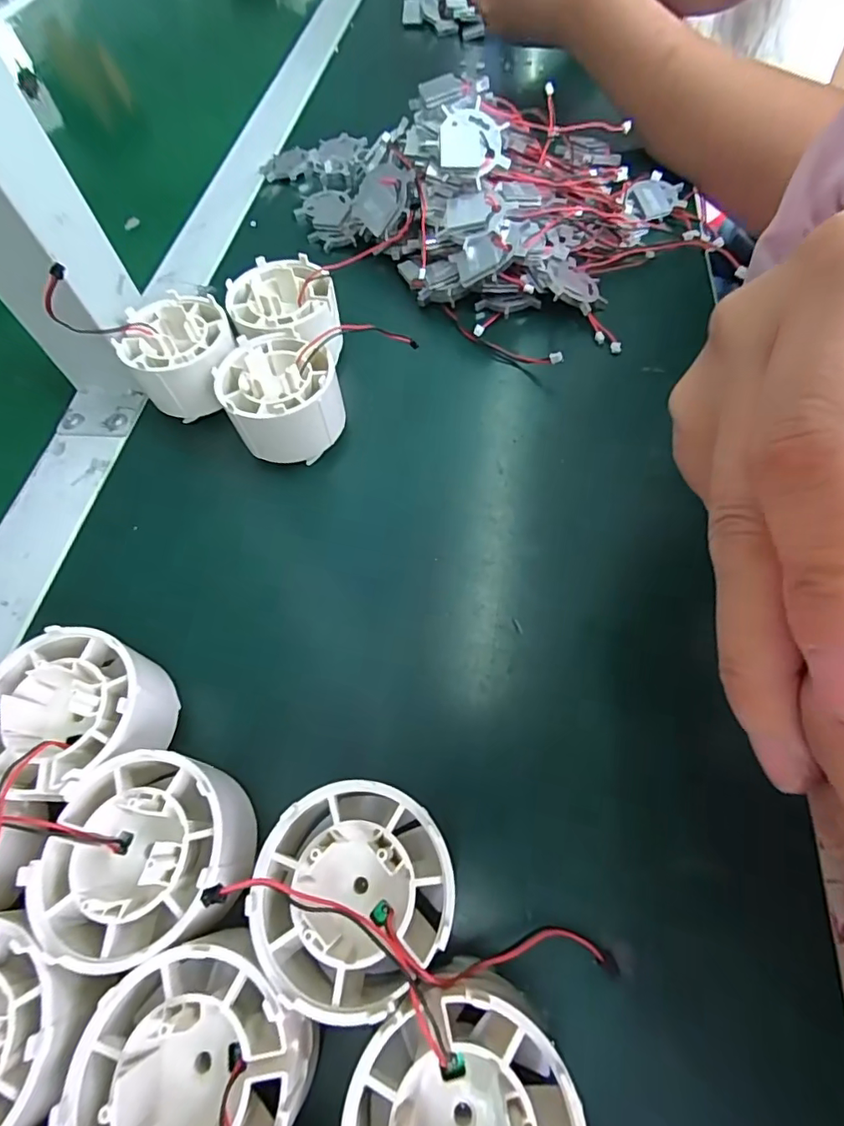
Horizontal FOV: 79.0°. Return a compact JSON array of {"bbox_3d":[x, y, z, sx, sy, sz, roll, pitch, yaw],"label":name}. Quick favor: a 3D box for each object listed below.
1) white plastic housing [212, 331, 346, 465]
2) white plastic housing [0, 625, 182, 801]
[{"bbox_3d":[-0.061,-0.070,0.237,0.051,0.043,0.060,-31,64,-12],"label":"white plastic housing"},{"bbox_3d":[-0.112,0.053,0.172,0.056,0.040,0.049,13,63,11],"label":"white plastic housing"}]

